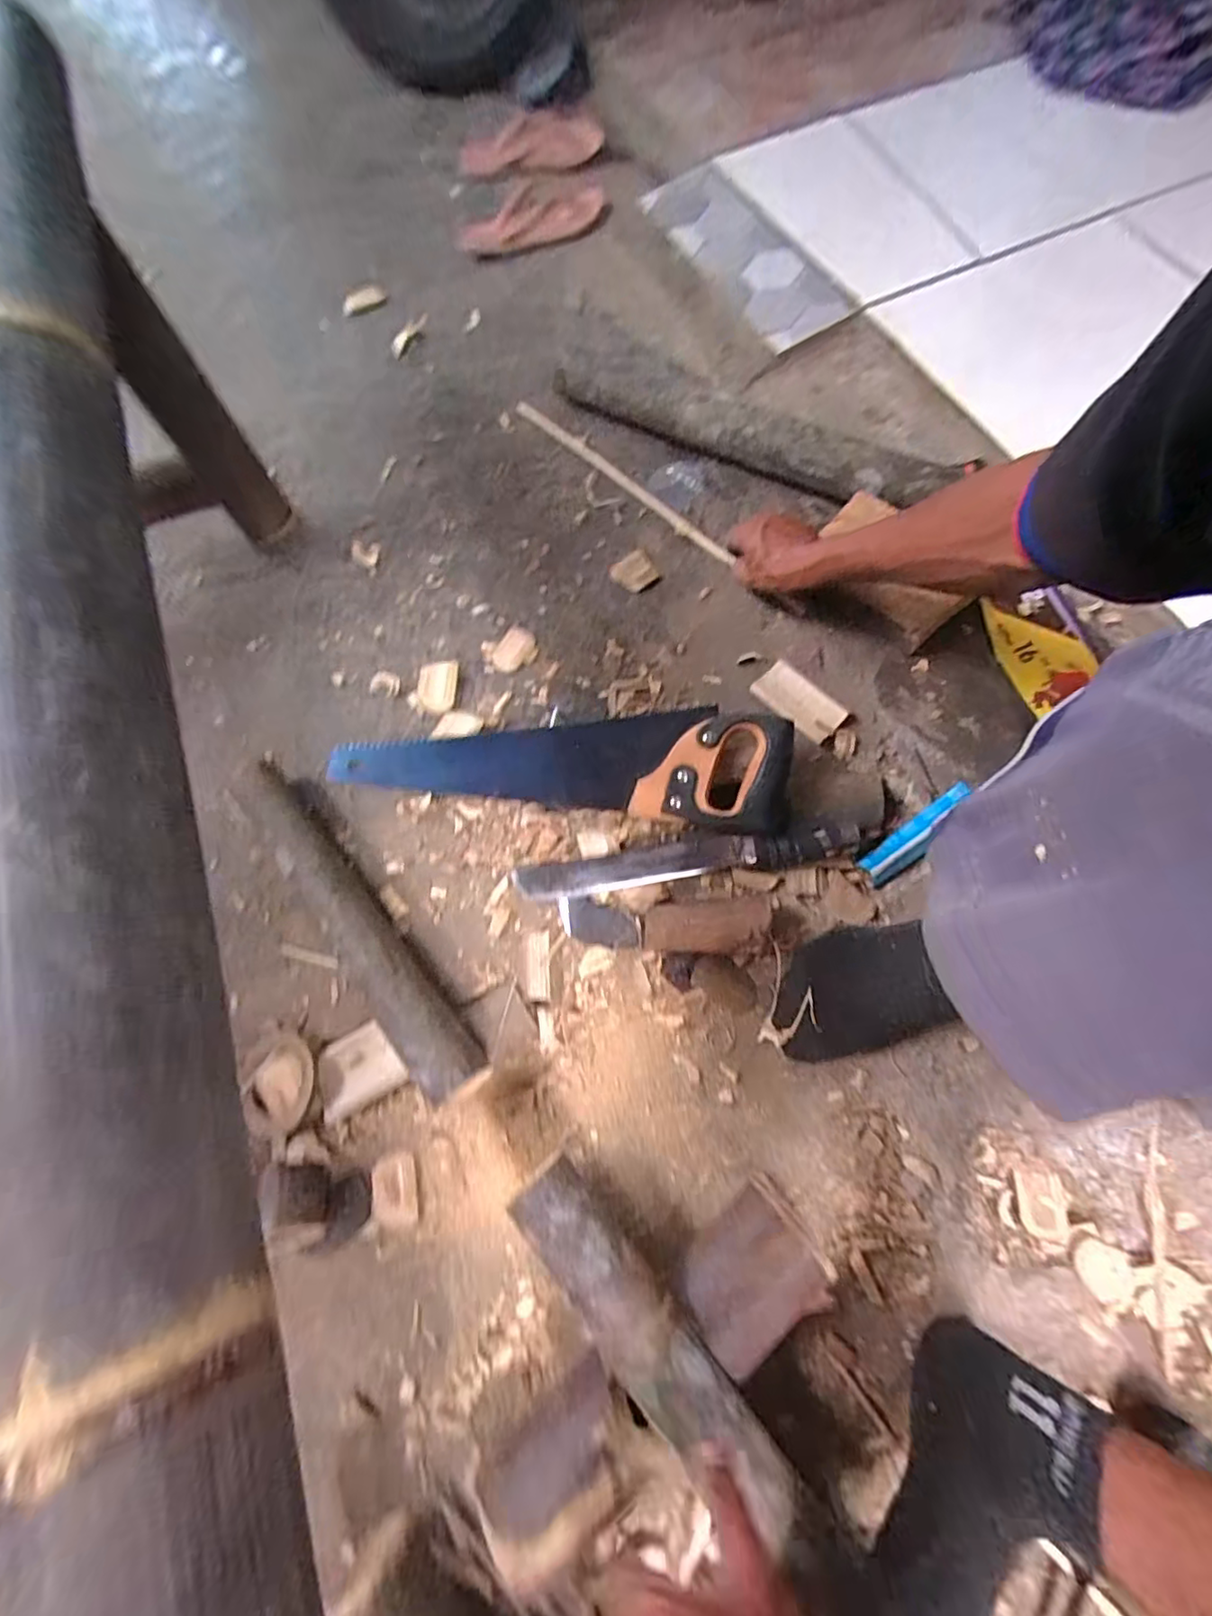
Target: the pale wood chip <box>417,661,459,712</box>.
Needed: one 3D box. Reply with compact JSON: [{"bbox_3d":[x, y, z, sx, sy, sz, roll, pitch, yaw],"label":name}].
[{"bbox_3d":[-0.186,-0.134,0.684,0.044,0.017,0.058,-3,69,1],"label":"pale wood chip"}]

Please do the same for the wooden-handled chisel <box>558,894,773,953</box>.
[{"bbox_3d":[0.052,0.103,0.566,0.187,0.039,0.053,-1,69,2],"label":"wooden-handled chisel"}]

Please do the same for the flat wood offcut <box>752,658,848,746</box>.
[{"bbox_3d":[0.204,-0.112,0.654,0.094,0.008,0.053,41,76,16],"label":"flat wood offcut"}]

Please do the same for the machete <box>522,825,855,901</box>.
[{"bbox_3d":[0.076,0.049,0.598,0.327,0.021,0.037,-8,69,-1],"label":"machete"}]

